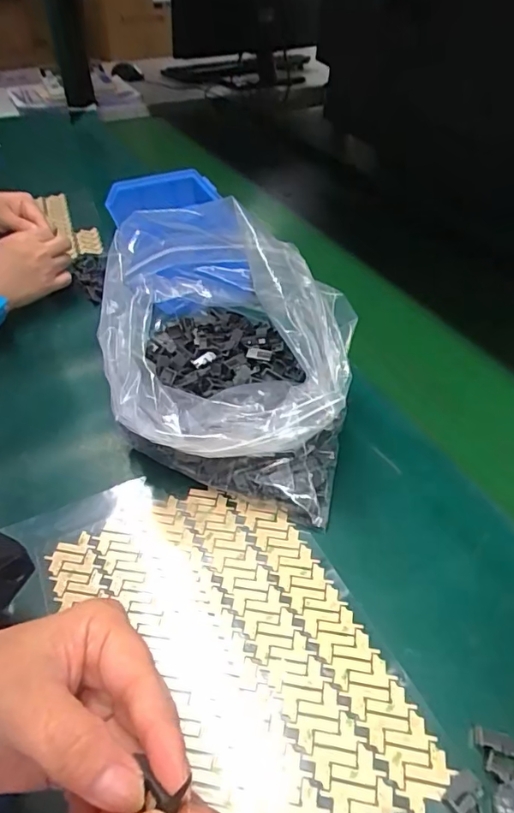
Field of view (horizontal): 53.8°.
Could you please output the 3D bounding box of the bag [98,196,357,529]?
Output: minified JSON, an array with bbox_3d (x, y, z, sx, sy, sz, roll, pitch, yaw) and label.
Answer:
[{"bbox_3d":[-0.022,-0.034,0.385,0.180,0.178,0.163,8,43,11],"label":"bag"}]

